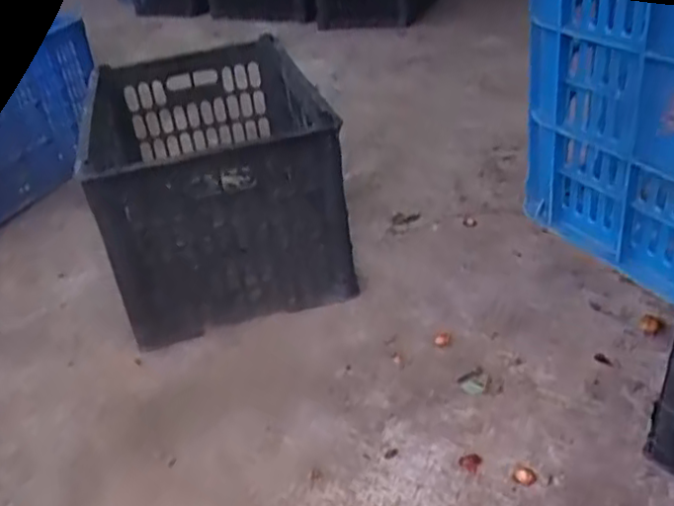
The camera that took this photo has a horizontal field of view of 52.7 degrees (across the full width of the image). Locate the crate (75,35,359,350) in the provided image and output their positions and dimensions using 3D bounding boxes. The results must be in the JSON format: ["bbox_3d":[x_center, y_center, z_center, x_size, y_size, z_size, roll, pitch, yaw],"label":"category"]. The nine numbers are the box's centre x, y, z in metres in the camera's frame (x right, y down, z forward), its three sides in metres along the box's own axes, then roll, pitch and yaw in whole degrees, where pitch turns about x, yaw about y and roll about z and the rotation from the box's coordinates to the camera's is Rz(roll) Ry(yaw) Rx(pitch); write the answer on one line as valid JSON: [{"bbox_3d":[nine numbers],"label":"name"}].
[{"bbox_3d":[-0.208,-0.127,1.127,0.338,0.312,0.475,-14,33,-12],"label":"crate"}]

